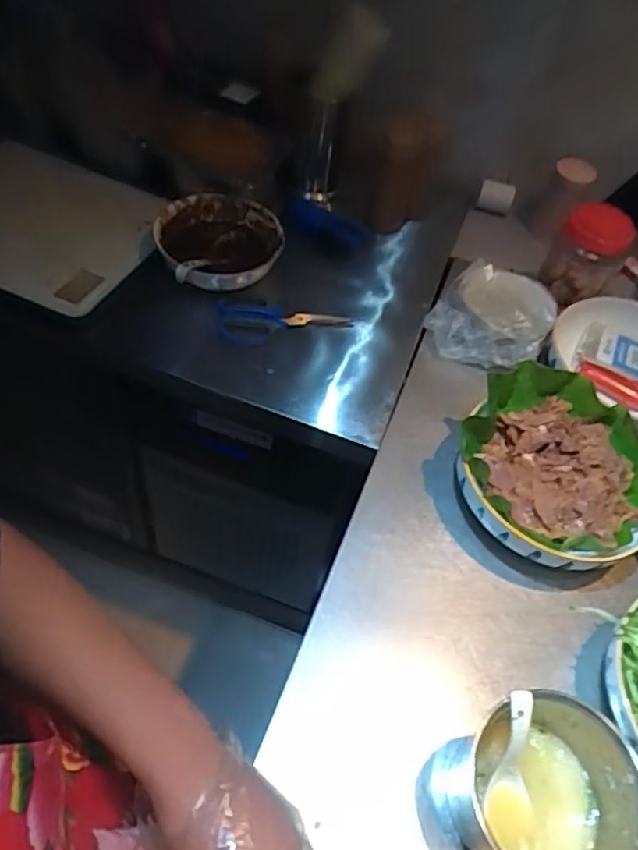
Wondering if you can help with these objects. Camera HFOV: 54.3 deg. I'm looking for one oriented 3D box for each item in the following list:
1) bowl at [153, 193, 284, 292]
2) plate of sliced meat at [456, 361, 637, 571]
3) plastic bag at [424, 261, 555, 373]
[{"bbox_3d":[-0.137,-0.245,0.859,0.172,0.053,0.162,-1,53,-7],"label":"bowl"},{"bbox_3d":[0.273,0.050,0.716,0.218,0.077,0.235,3,52,-4],"label":"plate of sliced meat"},{"bbox_3d":[0.243,-0.156,0.877,0.158,0.072,0.153,25,54,13],"label":"plastic bag"}]

